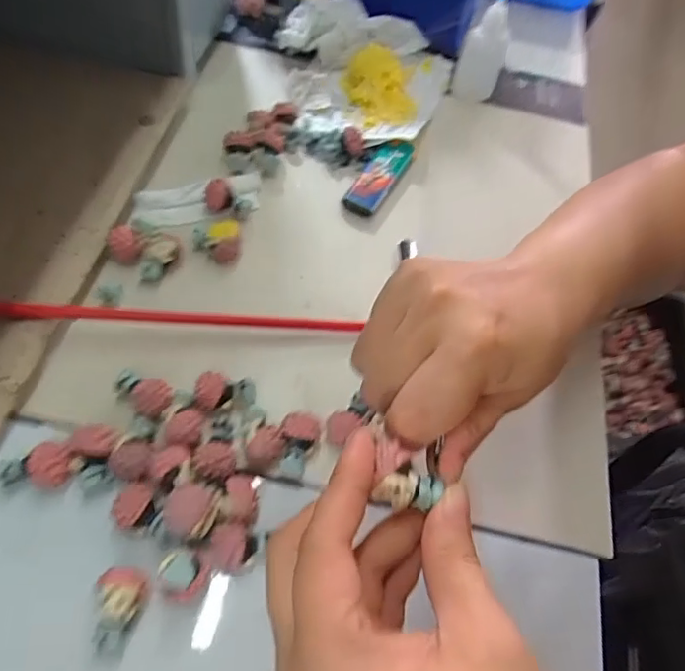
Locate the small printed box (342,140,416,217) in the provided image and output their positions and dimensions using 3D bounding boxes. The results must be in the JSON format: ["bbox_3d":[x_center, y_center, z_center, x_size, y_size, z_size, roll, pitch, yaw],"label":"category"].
[{"bbox_3d":[0.024,-0.107,0.392,0.023,0.009,0.073,28,59,10],"label":"small printed box"}]

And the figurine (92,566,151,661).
[{"bbox_3d":[-0.091,0.109,0.231,0.020,0.013,0.031,19,57,4],"label":"figurine"}]

